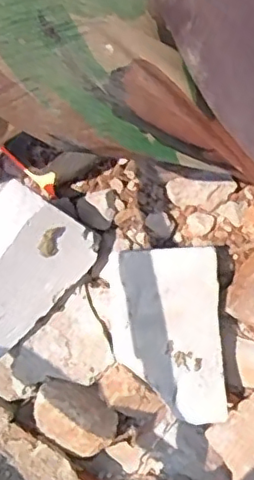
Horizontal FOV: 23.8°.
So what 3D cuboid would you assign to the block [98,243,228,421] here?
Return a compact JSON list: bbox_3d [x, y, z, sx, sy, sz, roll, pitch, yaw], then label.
[{"bbox_3d":[0.043,0.109,0.711,0.119,0.086,0.196,-1,88,-11],"label":"block"}]

